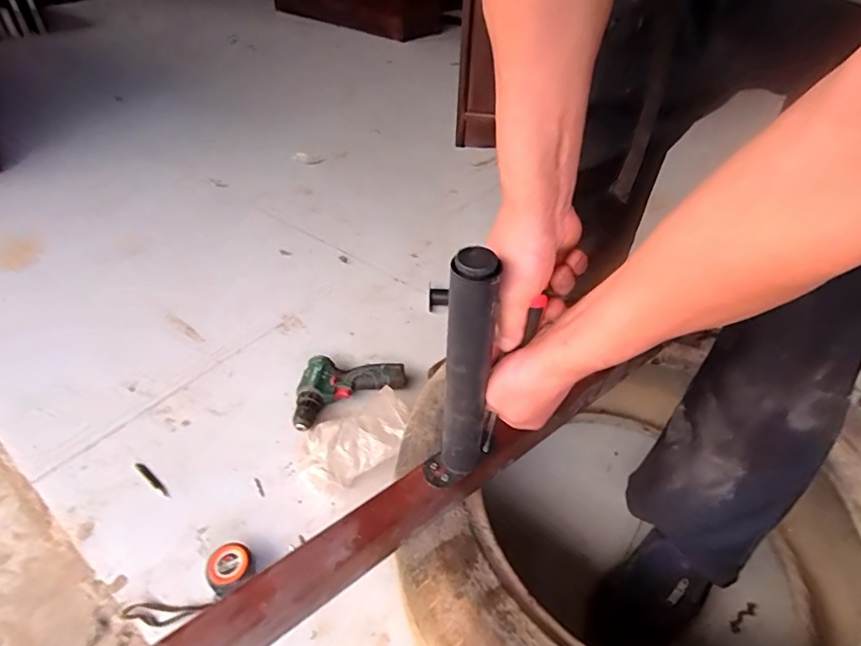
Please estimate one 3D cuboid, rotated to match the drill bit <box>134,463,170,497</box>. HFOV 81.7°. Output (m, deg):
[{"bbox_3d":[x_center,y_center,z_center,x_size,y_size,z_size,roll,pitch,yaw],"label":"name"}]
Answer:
[{"bbox_3d":[-0.460,0.257,0.818,0.096,0.010,0.013,29,48,28],"label":"drill bit"}]

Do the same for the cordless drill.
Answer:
[{"bbox_3d":[-0.167,0.109,0.930,0.215,0.051,0.129,-22,46,-24],"label":"cordless drill"}]

